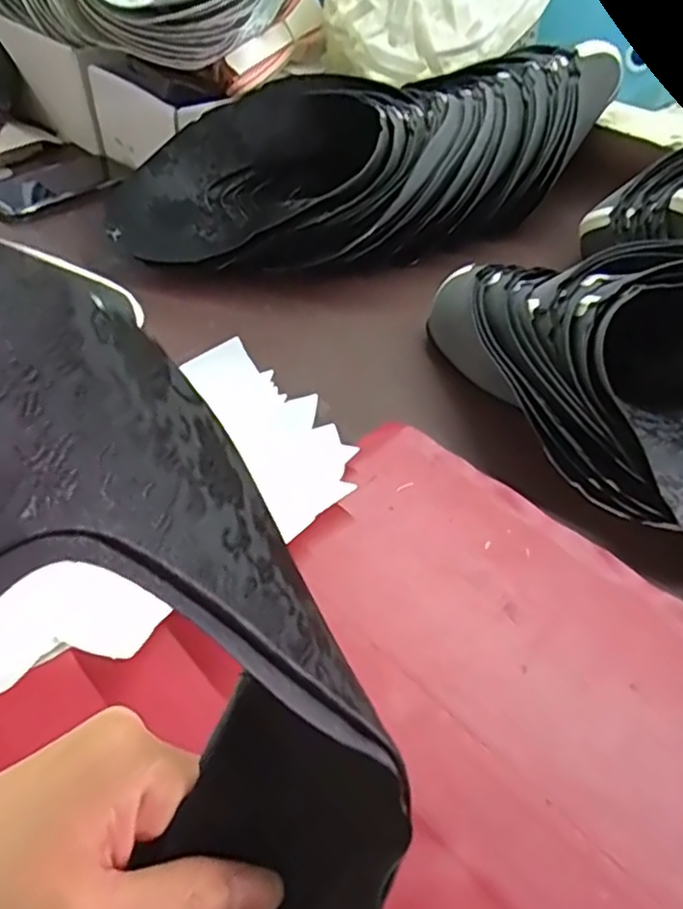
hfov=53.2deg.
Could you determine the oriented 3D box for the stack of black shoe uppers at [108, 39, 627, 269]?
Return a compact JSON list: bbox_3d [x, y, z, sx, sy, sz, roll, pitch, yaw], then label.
[{"bbox_3d":[0.028,-0.256,0.612,0.453,0.128,0.171,-17,47,-17],"label":"stack of black shoe uppers"}]

